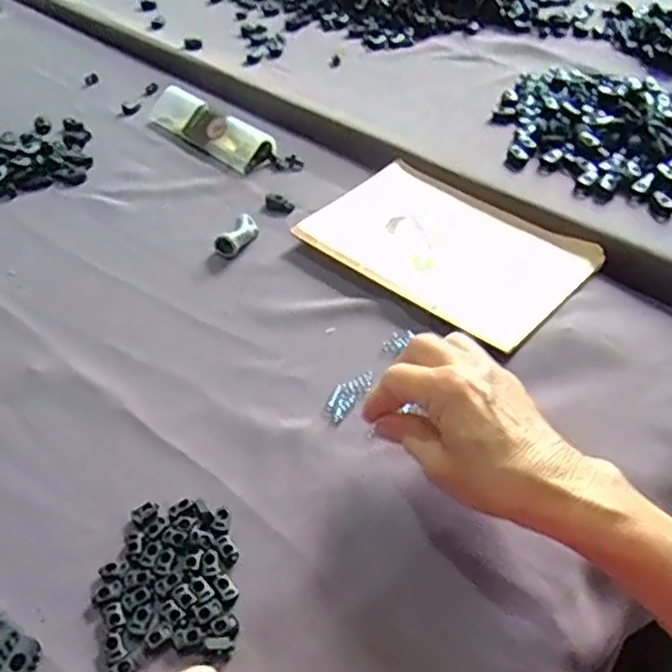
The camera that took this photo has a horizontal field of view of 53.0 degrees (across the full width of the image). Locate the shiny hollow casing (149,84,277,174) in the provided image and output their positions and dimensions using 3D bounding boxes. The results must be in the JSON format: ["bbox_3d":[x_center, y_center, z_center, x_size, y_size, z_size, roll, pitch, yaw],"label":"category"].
[{"bbox_3d":[-0.130,-0.210,0.674,0.163,0.022,0.046,33,54,29],"label":"shiny hollow casing"}]

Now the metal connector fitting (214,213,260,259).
[{"bbox_3d":[-0.081,-0.084,0.554,0.023,0.018,0.046,17,48,17],"label":"metal connector fitting"}]

